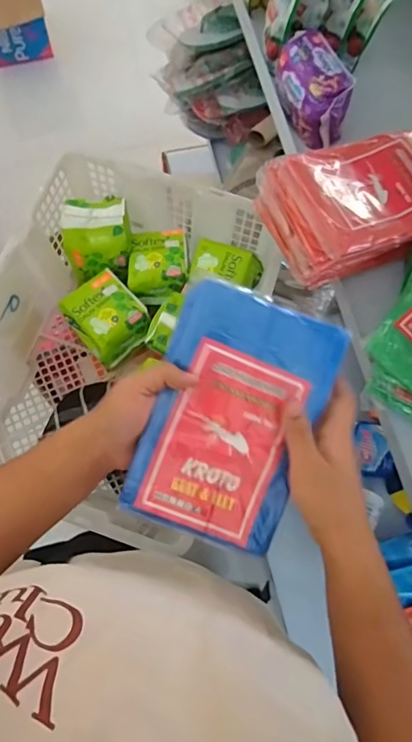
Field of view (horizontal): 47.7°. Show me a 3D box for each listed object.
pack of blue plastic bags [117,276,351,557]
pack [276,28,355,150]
[{"bbox_3d":[0.022,0.038,0.385,0.135,0.010,0.200,21,87,-4],"label":"pack of blue plastic bags"},{"bbox_3d":[0.139,-0.370,0.613,0.063,0.074,0.120,-21,74,-9],"label":"pack"}]

